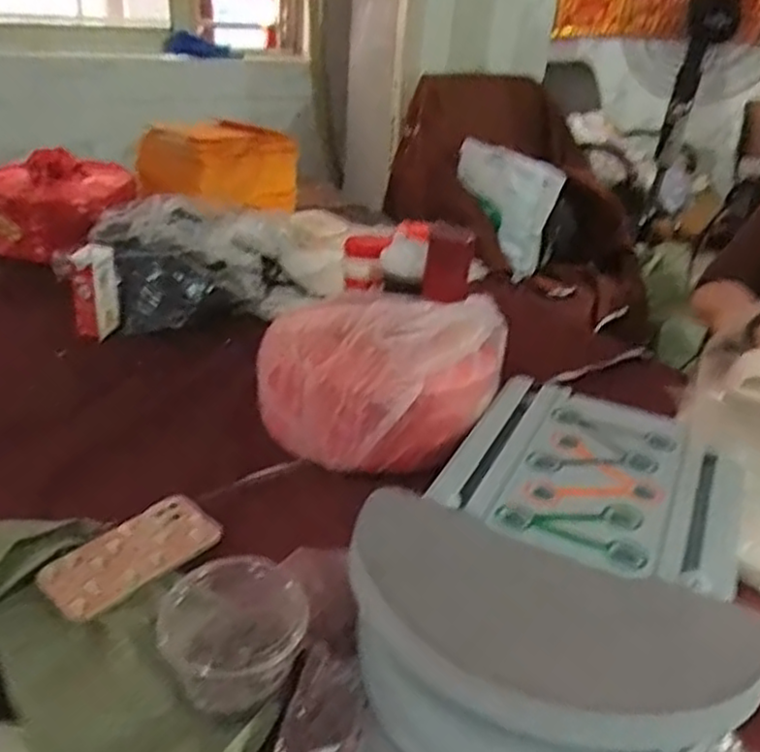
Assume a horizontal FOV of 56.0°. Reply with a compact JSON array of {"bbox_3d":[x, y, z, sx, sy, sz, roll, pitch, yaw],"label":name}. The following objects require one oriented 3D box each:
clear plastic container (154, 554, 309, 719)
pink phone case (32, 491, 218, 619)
[{"bbox_3d":[-0.122,0.209,0.587,0.111,0.082,0.104,-9,32,-24],"label":"clear plastic container"},{"bbox_3d":[-0.234,0.171,0.681,0.078,0.016,0.156,28,39,26],"label":"pink phone case"}]

